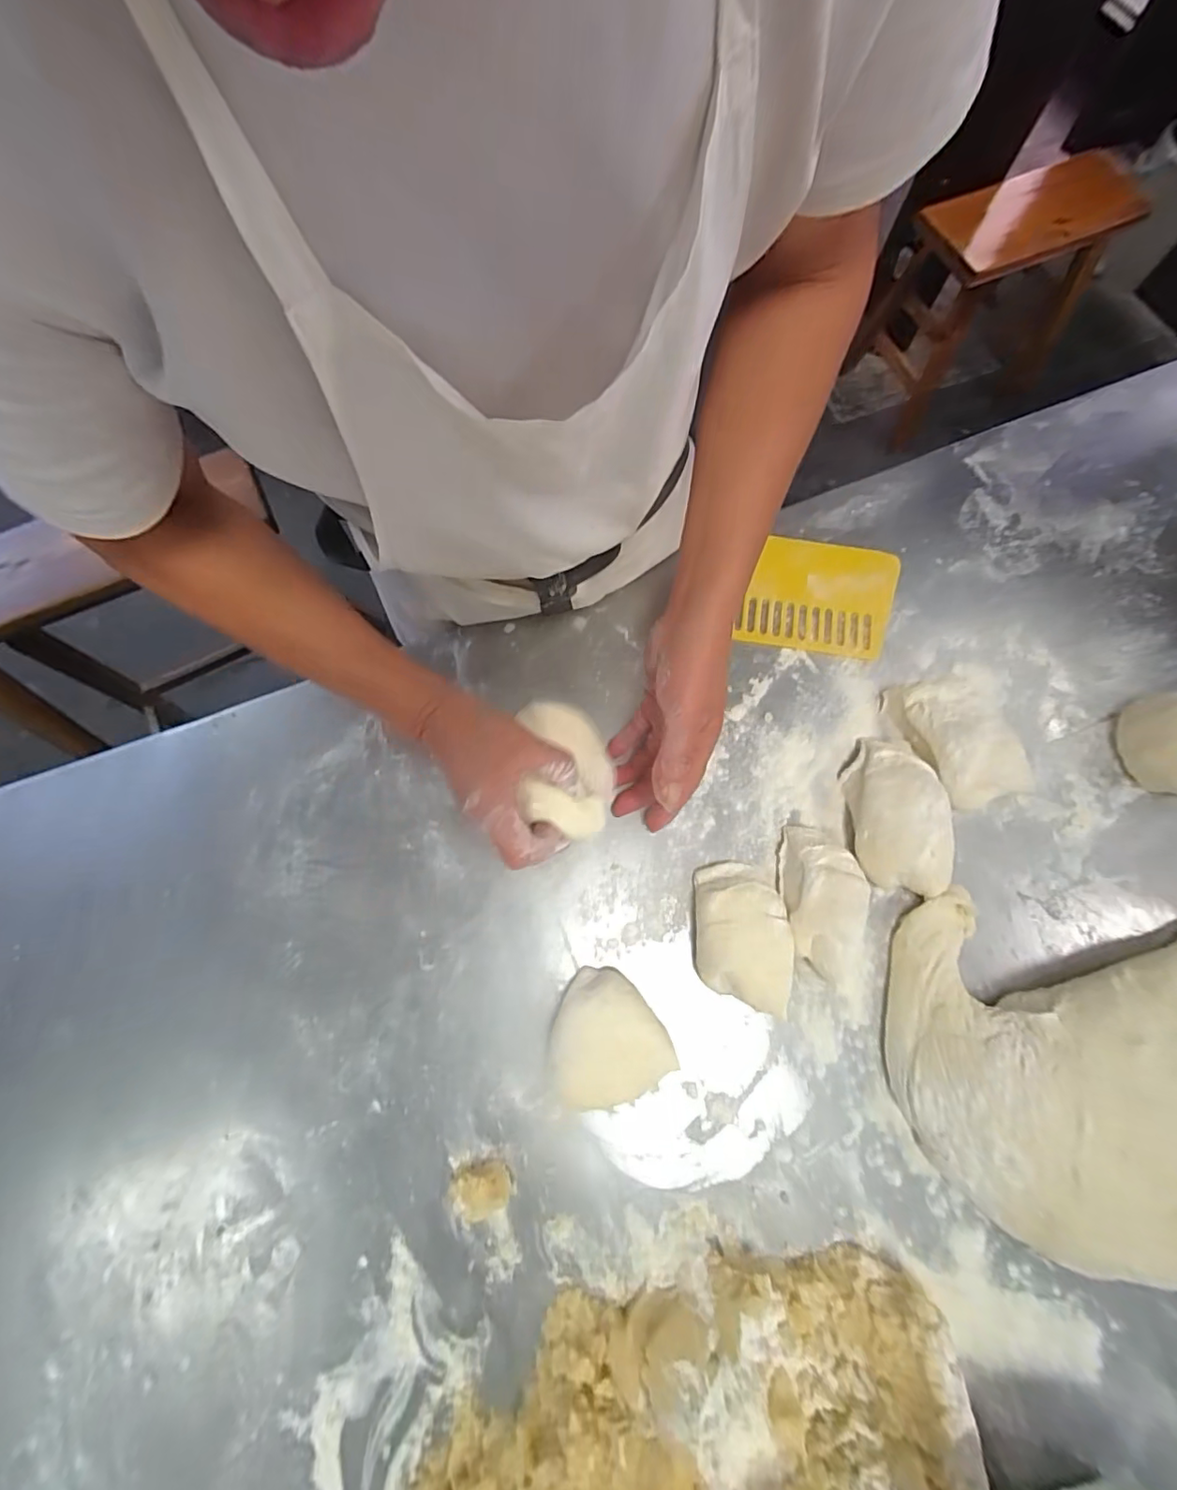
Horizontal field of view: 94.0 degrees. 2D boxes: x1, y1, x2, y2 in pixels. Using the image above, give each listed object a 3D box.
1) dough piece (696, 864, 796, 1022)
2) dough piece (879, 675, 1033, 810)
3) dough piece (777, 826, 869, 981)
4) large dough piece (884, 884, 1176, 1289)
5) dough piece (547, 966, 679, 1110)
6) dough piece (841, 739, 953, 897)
[{"bbox_3d":[0.118,0.144,0.420,0.069,0.042,0.107,2,71,1],"label":"dough piece"},{"bbox_3d":[0.318,-0.008,0.466,0.086,0.043,0.117,-15,72,-4],"label":"dough piece"},{"bbox_3d":[0.185,0.121,0.428,0.063,0.040,0.115,6,71,3],"label":"dough piece"},{"bbox_3d":[0.377,0.228,0.373,0.310,0.067,0.226,8,71,3],"label":"large dough piece"},{"bbox_3d":[0.009,0.214,0.405,0.083,0.028,0.084,-26,73,-8],"label":"dough piece"},{"bbox_3d":[0.250,0.053,0.441,0.071,0.044,0.124,2,71,1],"label":"dough piece"}]

